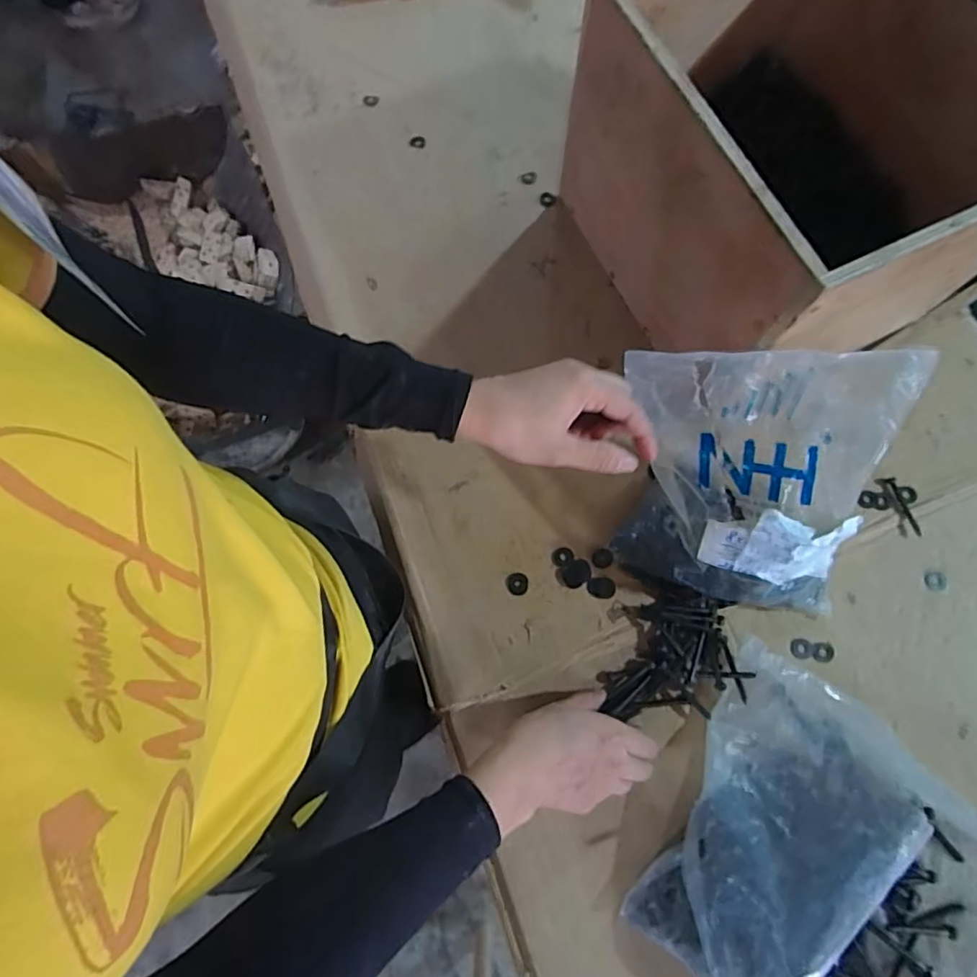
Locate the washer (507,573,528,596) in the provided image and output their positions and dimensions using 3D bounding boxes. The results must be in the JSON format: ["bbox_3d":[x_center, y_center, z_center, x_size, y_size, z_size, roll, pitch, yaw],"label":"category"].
[{"bbox_3d":[0.028,0.091,0.552,0.020,0.004,0.021,0,74,1],"label":"washer"}]

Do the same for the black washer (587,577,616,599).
[{"bbox_3d":[0.108,0.094,0.551,0.027,0.004,0.020,7,75,3],"label":"black washer"}]

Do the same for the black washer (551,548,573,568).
[{"bbox_3d":[0.072,0.067,0.559,0.020,0.004,0.018,6,75,3],"label":"black washer"}]

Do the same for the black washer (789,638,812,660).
[{"bbox_3d":[0.291,0.149,0.536,0.021,0.004,0.019,7,75,3],"label":"black washer"}]

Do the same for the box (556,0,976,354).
[{"bbox_3d":[0.263,-0.286,0.514,0.272,0.204,0.312,-23,76,-6],"label":"box"}]

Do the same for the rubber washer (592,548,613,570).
[{"bbox_3d":[0.110,0.067,0.557,0.020,0.004,0.019,0,74,1],"label":"rubber washer"}]

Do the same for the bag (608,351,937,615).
[{"bbox_3d":[0.213,-0.004,0.484,0.200,0.167,0.170,6,75,3],"label":"bag"}]

